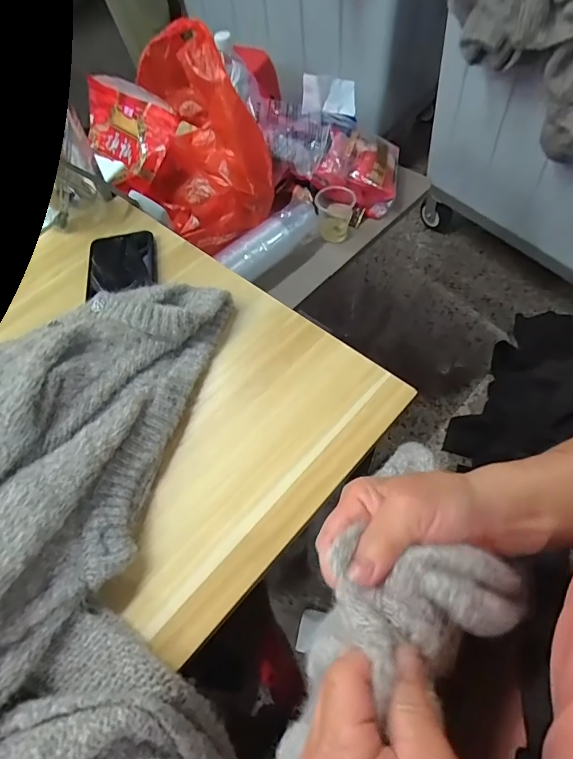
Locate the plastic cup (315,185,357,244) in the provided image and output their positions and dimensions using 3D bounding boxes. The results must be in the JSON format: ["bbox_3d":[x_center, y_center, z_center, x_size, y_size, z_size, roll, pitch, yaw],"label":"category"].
[{"bbox_3d":[0.085,-0.294,0.775,0.065,0.076,0.064,-2,58,3],"label":"plastic cup"}]

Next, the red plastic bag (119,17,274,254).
[{"bbox_3d":[-0.138,-0.376,0.706,0.216,0.203,0.276,1,58,5],"label":"red plastic bag"}]

